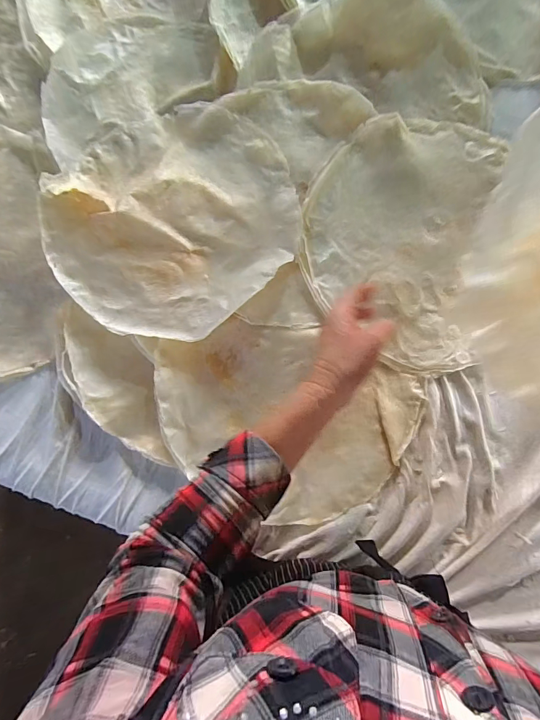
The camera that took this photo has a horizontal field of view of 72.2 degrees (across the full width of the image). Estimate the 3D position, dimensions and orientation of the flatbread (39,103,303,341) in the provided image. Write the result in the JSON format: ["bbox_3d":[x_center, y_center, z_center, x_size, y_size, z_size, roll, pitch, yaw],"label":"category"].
[{"bbox_3d":[-0.124,-0.194,0.487,0.332,0.040,0.294,-41,84,-4],"label":"flatbread"}]

